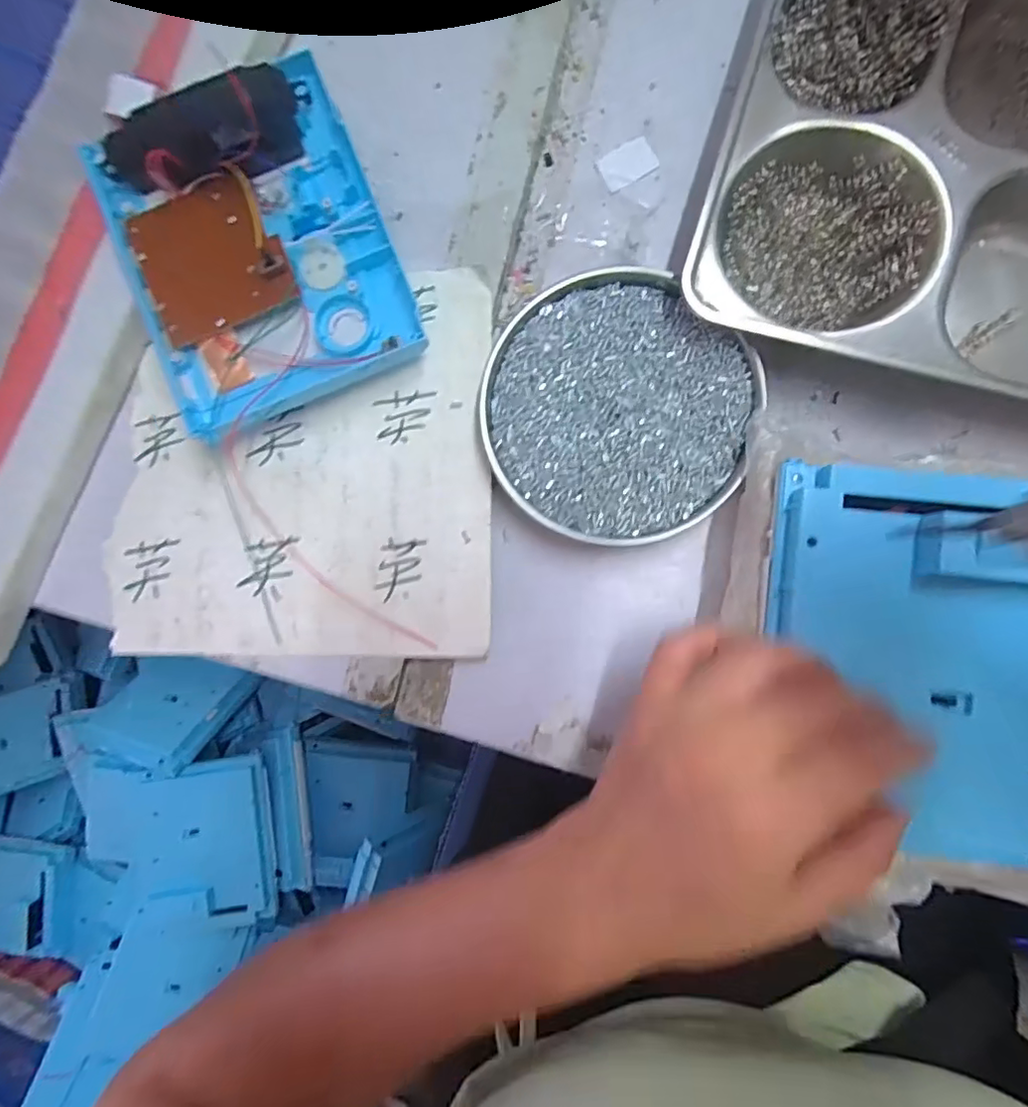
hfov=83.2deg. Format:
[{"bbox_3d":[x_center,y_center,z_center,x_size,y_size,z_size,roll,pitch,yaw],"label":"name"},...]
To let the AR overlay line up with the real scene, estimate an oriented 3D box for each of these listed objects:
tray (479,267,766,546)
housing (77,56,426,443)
[{"bbox_3d":[0.051,-0.073,0.294,0.134,0.022,0.127,0,88,7],"label":"tray"},{"bbox_3d":[-0.133,-0.156,0.300,0.133,0.042,0.160,-21,85,6],"label":"housing"}]

